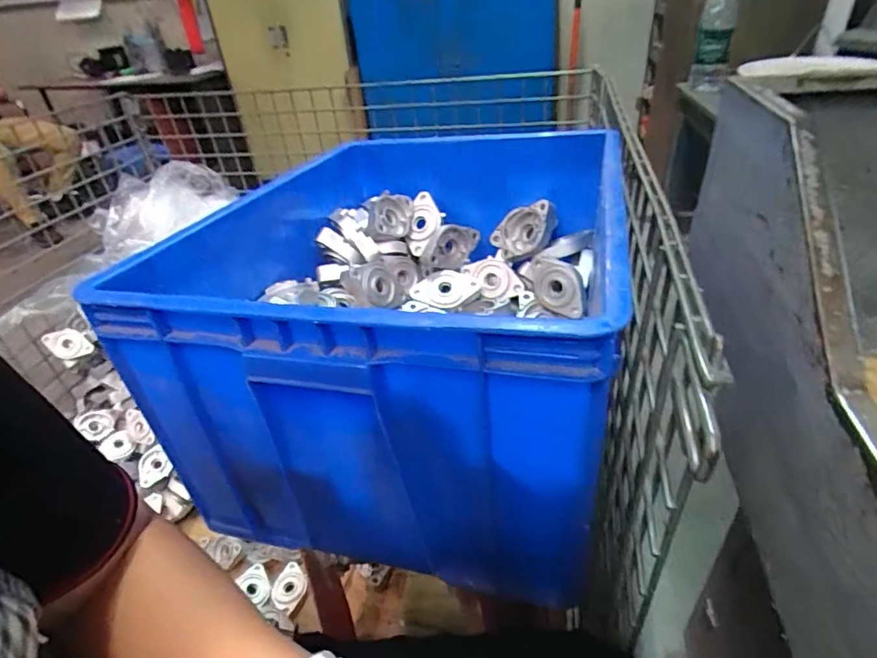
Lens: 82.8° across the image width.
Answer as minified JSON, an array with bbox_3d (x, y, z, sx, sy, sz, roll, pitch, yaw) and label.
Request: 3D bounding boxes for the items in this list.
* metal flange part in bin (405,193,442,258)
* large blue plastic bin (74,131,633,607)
[{"bbox_3d":[-0.020,-0.165,0.768,0.049,0.026,0.098,6,74,13],"label":"metal flange part in bin"},{"bbox_3d":[-0.014,-0.060,0.623,0.419,0.277,0.589,6,37,15],"label":"large blue plastic bin"}]

